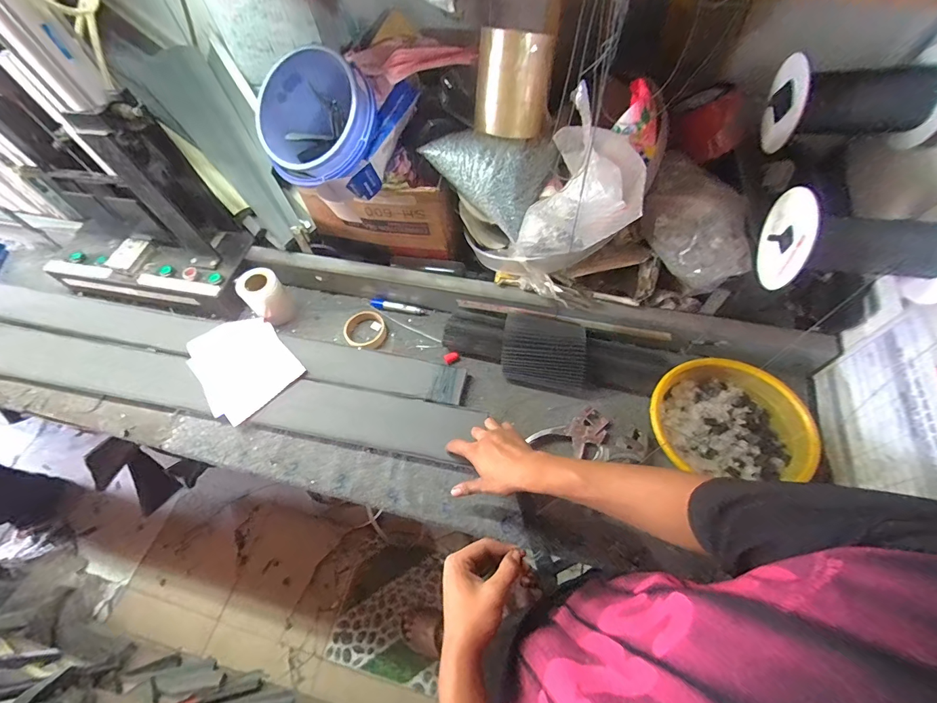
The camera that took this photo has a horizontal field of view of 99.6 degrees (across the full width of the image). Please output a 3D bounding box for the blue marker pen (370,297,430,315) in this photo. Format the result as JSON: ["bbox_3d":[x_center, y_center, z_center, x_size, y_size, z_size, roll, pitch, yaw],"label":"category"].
[{"bbox_3d":[-0.155,-0.096,0.881,0.135,0.018,0.023,14,62,11],"label":"blue marker pen"}]

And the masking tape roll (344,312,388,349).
[{"bbox_3d":[-0.223,-0.045,0.853,0.085,0.019,0.087,-2,60,3],"label":"masking tape roll"}]

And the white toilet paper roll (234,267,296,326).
[{"bbox_3d":[-0.432,-0.115,0.855,0.075,0.111,0.081,36,68,21],"label":"white toilet paper roll"}]

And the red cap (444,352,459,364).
[{"bbox_3d":[-0.035,0.012,0.814,0.030,0.011,0.021,-33,63,-15],"label":"red cap"}]

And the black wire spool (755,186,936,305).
[{"bbox_3d":[0.539,-0.140,0.534,0.224,0.124,0.117,10,61,9],"label":"black wire spool"}]

